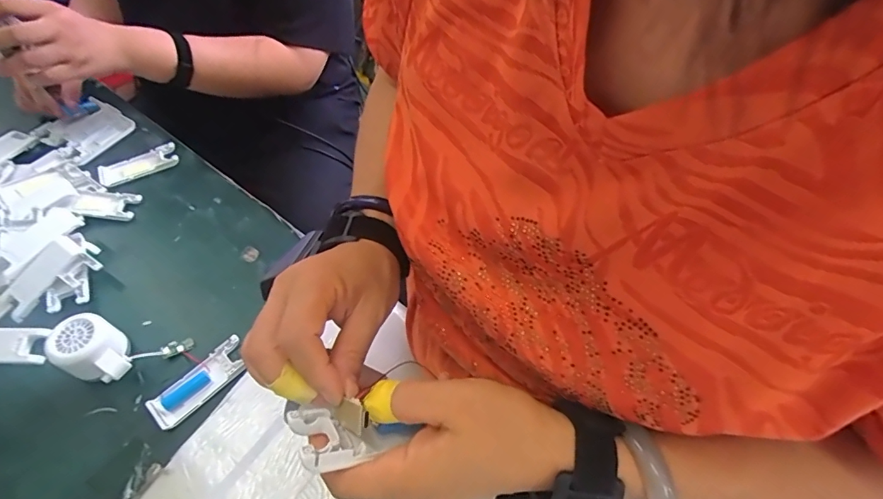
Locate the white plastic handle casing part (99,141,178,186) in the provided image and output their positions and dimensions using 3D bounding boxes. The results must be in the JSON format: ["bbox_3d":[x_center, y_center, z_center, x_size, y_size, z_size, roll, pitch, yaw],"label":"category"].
[{"bbox_3d":[-0.440,-0.126,0.674,0.103,0.009,0.044,-26,59,-18],"label":"white plastic handle casing part"}]

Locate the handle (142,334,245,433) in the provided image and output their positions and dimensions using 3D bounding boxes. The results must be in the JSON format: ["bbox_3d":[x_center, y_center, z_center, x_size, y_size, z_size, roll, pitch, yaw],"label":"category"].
[{"bbox_3d":[-0.257,0.141,0.493,0.039,0.014,0.106,39,63,23],"label":"handle"}]

